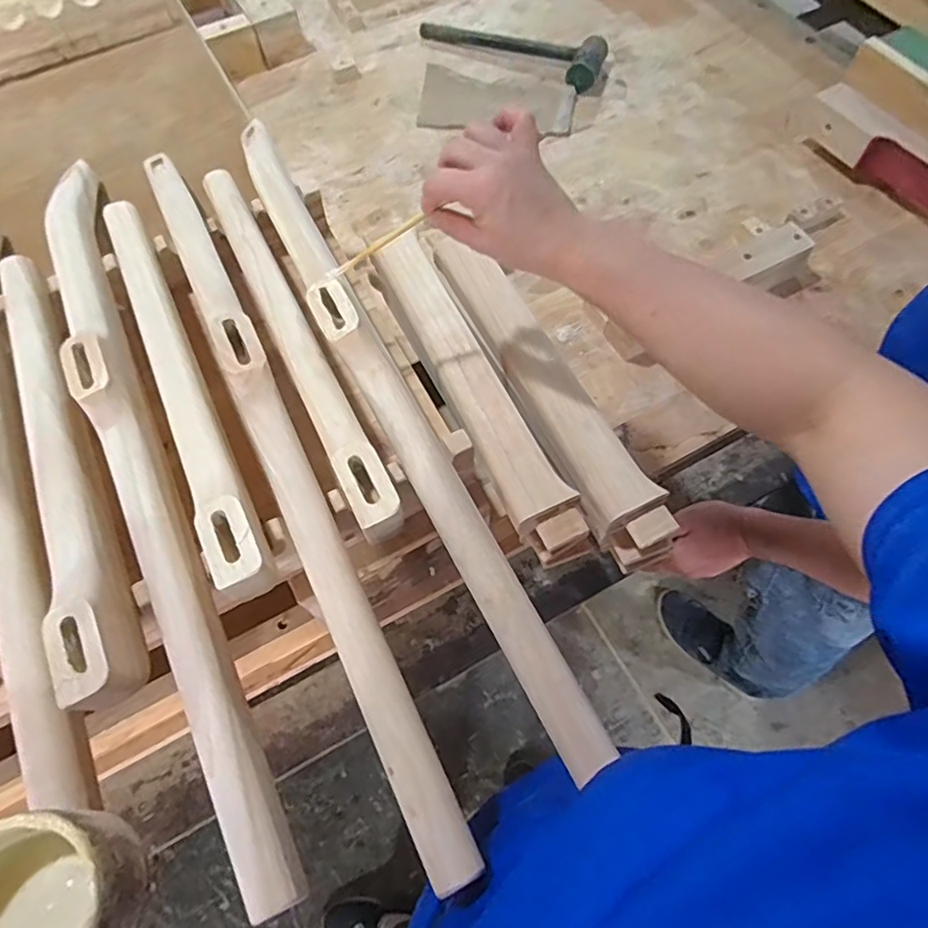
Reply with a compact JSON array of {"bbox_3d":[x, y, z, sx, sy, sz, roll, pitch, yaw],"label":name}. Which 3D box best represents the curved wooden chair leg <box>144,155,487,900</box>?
[{"bbox_3d":[-0.153,-0.035,0.461,0.039,0.035,0.668,-24,66,-10],"label":"curved wooden chair leg"}]

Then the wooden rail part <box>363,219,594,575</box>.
[{"bbox_3d":[0.002,-0.079,0.597,0.068,0.055,0.388,-26,67,-11],"label":"wooden rail part"}]

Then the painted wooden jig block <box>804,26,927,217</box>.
[{"bbox_3d":[0.636,-0.472,0.844,0.124,0.132,0.261,-39,70,-16],"label":"painted wooden jig block"}]

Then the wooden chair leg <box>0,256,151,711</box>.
[{"bbox_3d":[-0.320,-0.017,0.463,0.047,0.052,0.425,-25,66,-10],"label":"wooden chair leg"}]

